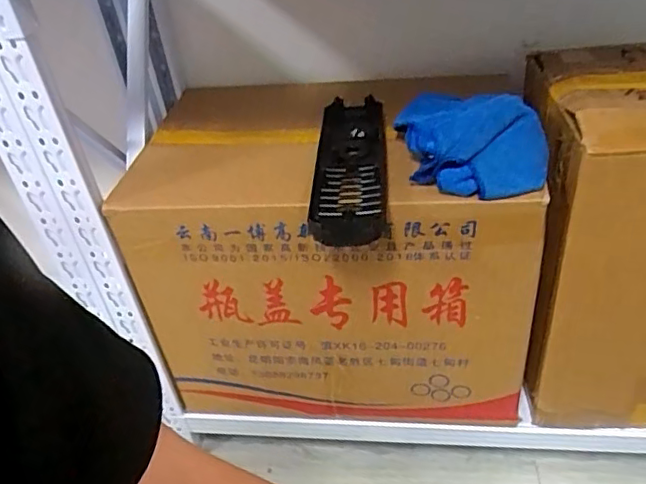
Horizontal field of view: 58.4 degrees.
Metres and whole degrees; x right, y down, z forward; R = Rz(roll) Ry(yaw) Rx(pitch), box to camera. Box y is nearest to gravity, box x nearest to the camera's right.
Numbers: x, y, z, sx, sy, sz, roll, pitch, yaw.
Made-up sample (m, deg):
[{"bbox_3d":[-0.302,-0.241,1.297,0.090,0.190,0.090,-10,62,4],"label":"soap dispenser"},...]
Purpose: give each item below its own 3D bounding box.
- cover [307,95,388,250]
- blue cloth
[{"bbox_3d":[0.038,-0.104,0.782,0.095,0.034,0.364,-2,37,8],"label":"cover"},{"bbox_3d":[0.168,-0.136,0.726,0.135,0.069,0.221,-22,39,-19],"label":"blue cloth"}]

